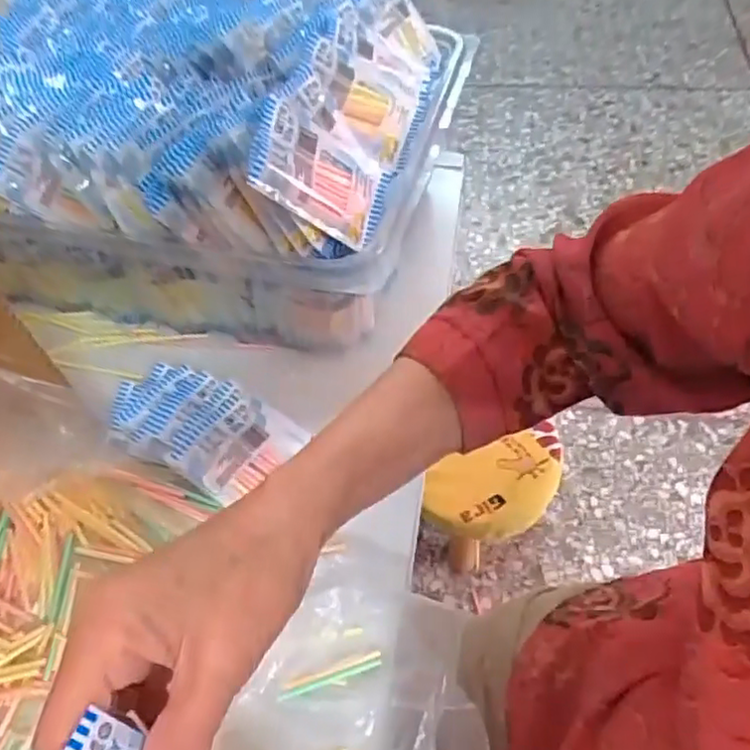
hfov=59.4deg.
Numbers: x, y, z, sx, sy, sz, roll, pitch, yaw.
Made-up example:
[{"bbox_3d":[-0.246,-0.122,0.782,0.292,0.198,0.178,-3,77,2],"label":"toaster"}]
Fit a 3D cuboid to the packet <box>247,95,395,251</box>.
[{"bbox_3d":[-0.034,-0.130,0.429,0.010,0.097,0.071,-7,64,50],"label":"packet"}]

